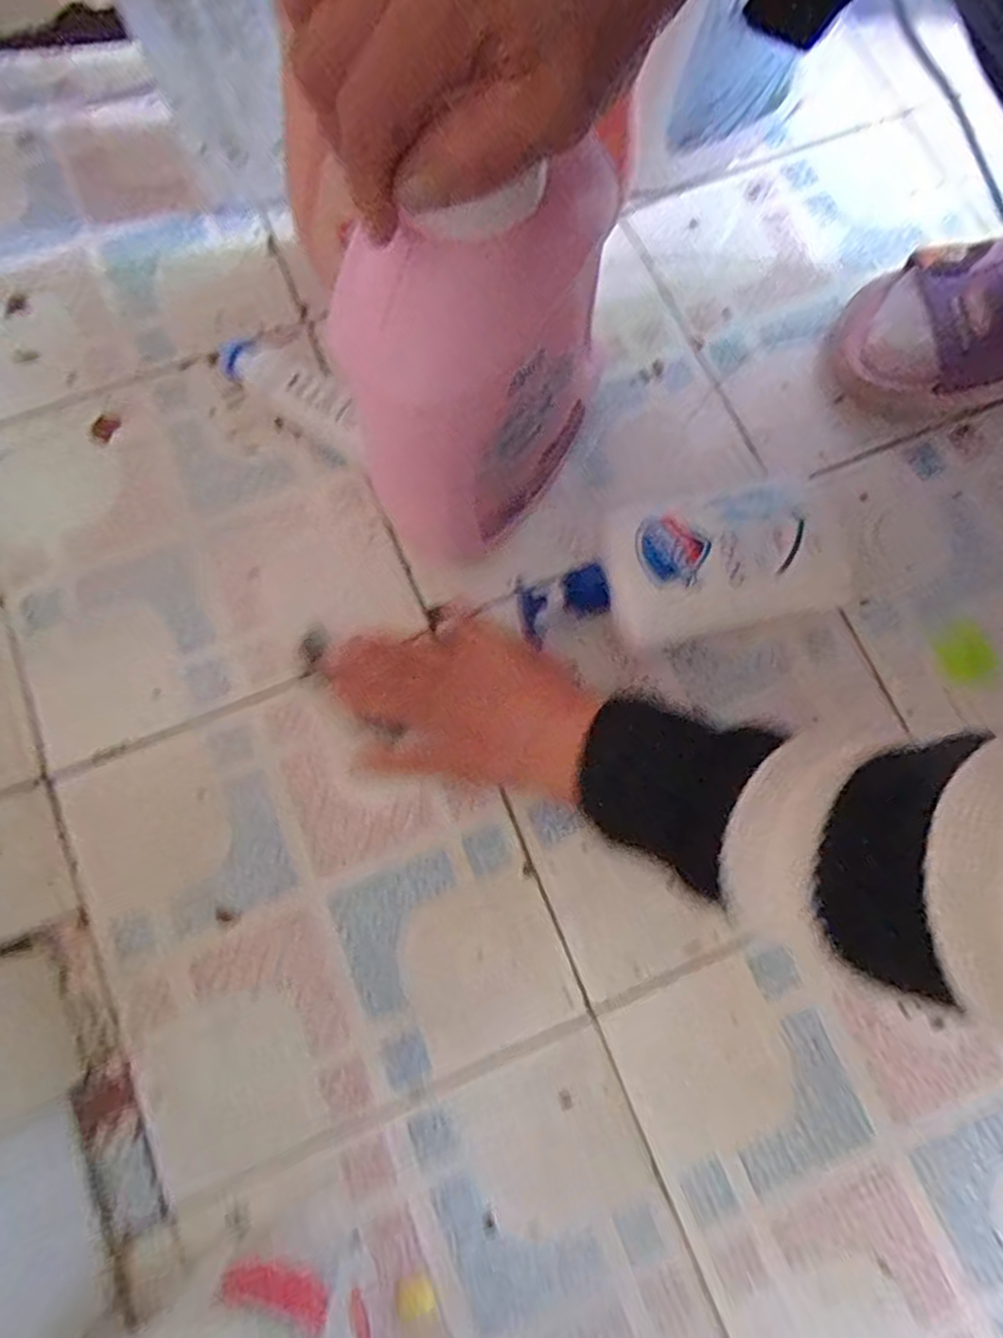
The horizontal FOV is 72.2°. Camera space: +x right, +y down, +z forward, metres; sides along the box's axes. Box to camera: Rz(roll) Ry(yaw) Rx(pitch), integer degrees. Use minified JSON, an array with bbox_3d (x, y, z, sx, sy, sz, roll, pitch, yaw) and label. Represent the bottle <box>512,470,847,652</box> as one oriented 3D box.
[{"bbox_3d":[0.106,-0.062,0.422,0.190,0.056,0.087,-13,77,-3],"label":"bottle"}]

